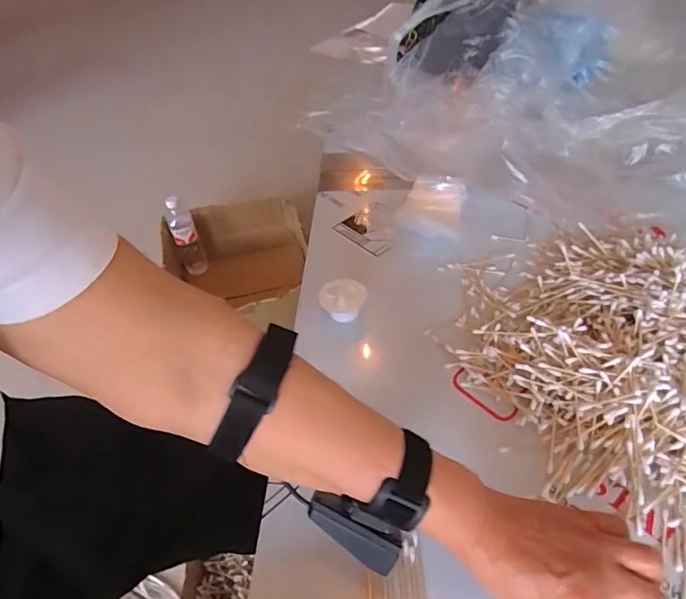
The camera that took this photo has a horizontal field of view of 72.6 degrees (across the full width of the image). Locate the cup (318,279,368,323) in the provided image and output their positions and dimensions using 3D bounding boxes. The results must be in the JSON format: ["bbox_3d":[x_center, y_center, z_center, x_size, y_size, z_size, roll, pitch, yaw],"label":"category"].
[{"bbox_3d":[0.001,0.004,0.554,0.051,0.035,0.050,-3,46,3],"label":"cup"}]

